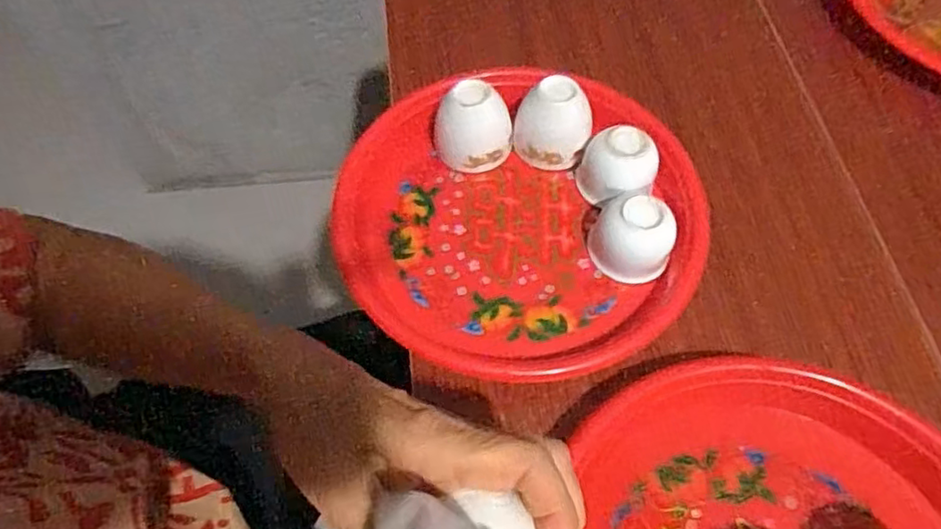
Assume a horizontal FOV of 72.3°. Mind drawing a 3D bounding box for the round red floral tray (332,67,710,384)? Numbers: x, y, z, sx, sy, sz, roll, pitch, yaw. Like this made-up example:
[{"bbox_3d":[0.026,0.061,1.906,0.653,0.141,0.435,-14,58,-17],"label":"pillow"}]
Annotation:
[{"bbox_3d":[0.034,-0.035,0.431,0.229,0.031,0.225,0,61,1],"label":"round red floral tray"}]

